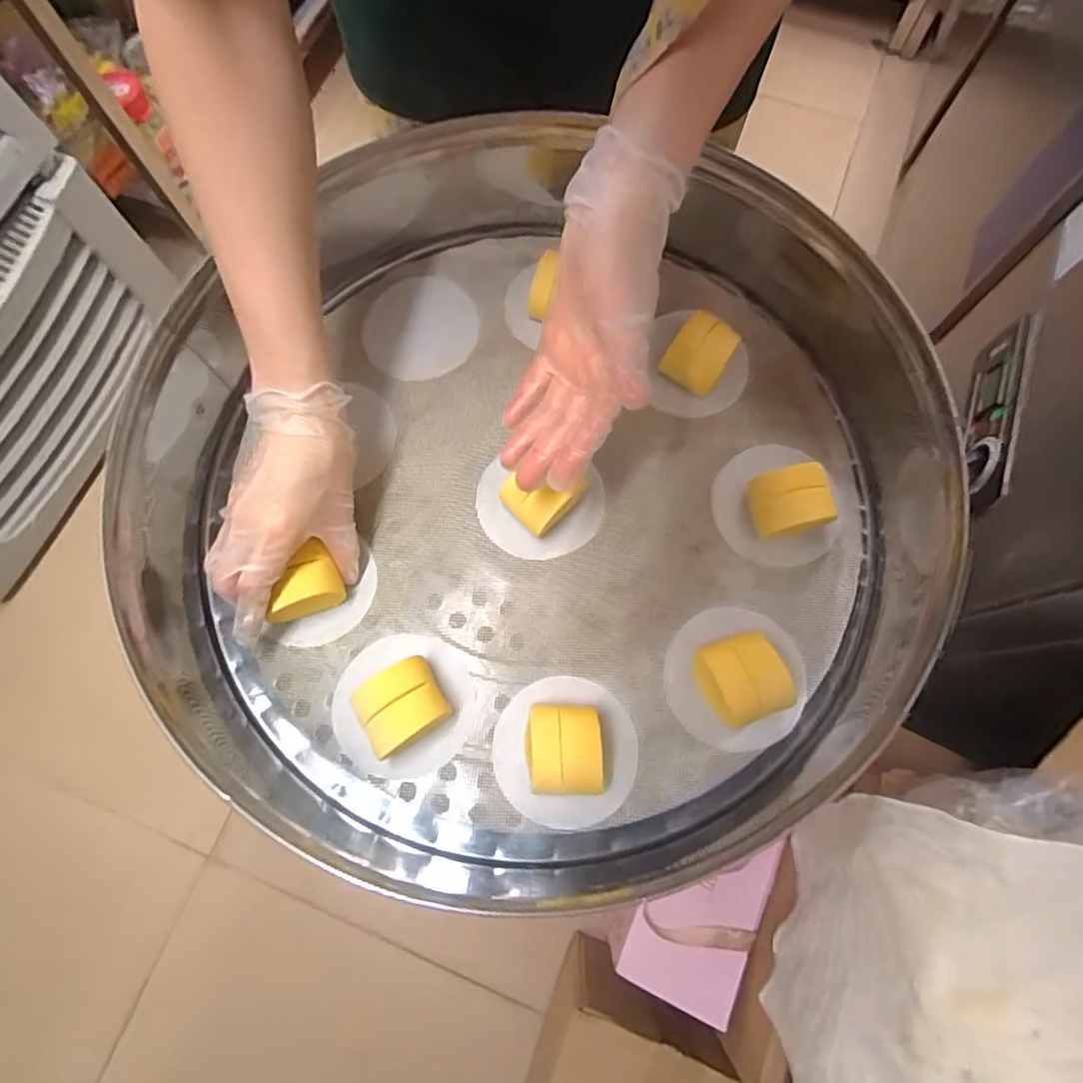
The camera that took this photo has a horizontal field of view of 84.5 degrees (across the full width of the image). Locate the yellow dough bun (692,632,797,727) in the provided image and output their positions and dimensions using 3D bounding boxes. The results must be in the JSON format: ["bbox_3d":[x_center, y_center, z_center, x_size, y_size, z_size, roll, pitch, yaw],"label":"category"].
[{"bbox_3d":[0.133,0.089,0.391,0.050,0.032,0.055,-22,75,-5],"label":"yellow dough bun"}]

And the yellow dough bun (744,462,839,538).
[{"bbox_3d":[0.179,-0.029,0.436,0.052,0.031,0.051,-12,73,-2],"label":"yellow dough bun"}]

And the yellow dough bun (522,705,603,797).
[{"bbox_3d":[0.013,0.134,0.387,0.051,0.038,0.054,0,74,2],"label":"yellow dough bun"}]

